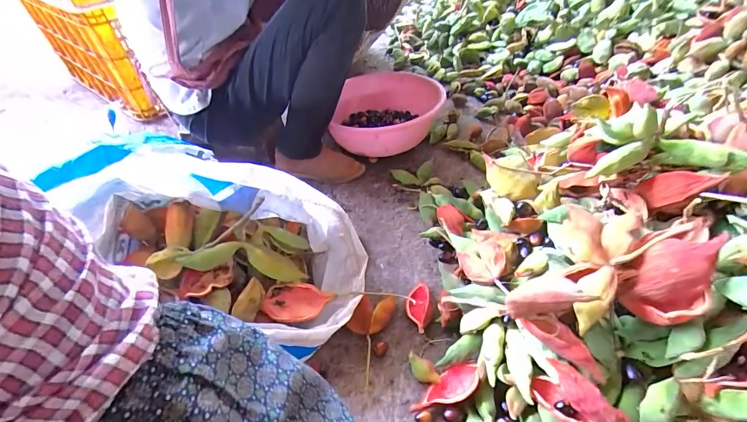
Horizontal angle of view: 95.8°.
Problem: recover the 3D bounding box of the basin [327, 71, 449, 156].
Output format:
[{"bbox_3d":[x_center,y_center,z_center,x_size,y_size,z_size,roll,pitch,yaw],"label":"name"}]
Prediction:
[{"bbox_3d":[0.040,-0.248,0.877,0.257,0.139,0.285,4,46,4],"label":"basin"}]

